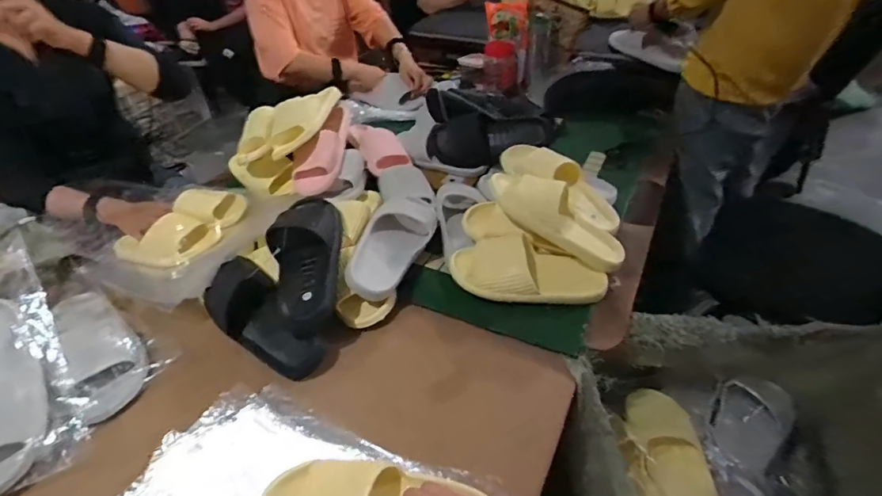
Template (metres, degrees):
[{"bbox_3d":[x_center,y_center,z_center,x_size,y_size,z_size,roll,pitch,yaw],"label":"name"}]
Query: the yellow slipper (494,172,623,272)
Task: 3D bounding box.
[{"bbox_3d":[0.200,-0.054,0.794,0.253,0.066,0.091,36,49,0],"label":"yellow slipper"}]

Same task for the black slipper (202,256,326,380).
[{"bbox_3d":[-0.283,0.106,0.729,0.240,0.073,0.099,43,56,12],"label":"black slipper"}]

